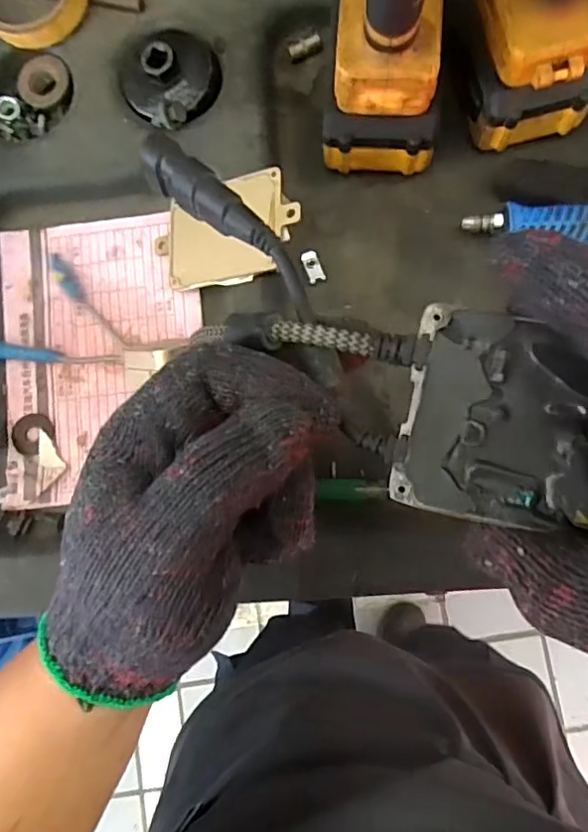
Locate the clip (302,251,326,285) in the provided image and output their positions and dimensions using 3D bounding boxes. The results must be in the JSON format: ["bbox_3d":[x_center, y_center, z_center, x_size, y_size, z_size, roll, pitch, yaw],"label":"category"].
[{"bbox_3d":[0.014,-0.108,0.404,0.012,0.004,0.023,-21,81,0],"label":"clip"}]

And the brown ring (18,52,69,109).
[{"bbox_3d":[-0.187,-0.250,0.416,0.039,0.011,0.039,0,81,3],"label":"brown ring"}]

